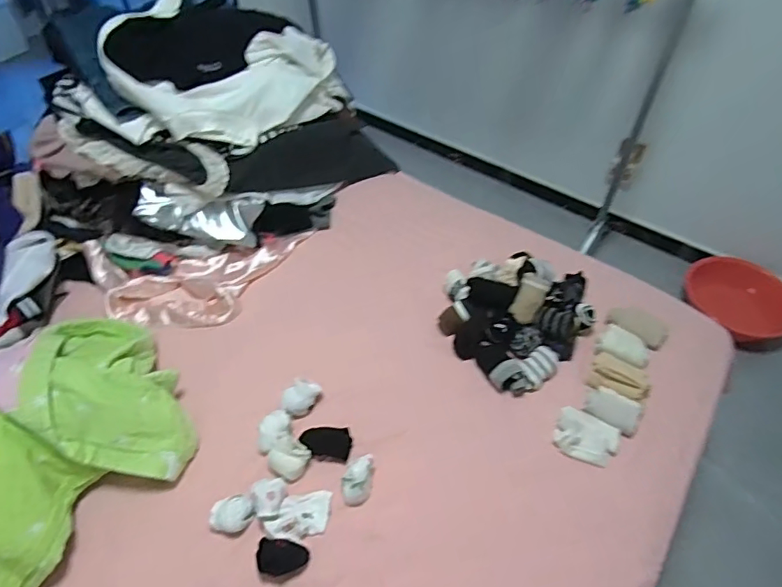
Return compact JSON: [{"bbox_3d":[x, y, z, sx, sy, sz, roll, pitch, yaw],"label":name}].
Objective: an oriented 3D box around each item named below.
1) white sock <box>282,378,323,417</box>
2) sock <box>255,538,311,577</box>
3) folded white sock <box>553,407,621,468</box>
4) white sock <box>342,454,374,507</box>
[{"bbox_3d":[-0.172,0.199,0.974,0.058,0.054,0.081,31,55,25],"label":"white sock"},{"bbox_3d":[-0.172,0.419,0.805,0.076,0.042,0.052,-1,49,2],"label":"sock"},{"bbox_3d":[0.359,0.264,0.930,0.107,0.016,0.093,21,51,18],"label":"folded white sock"},{"bbox_3d":[-0.057,0.320,0.871,0.046,0.080,0.072,16,55,12],"label":"white sock"}]

